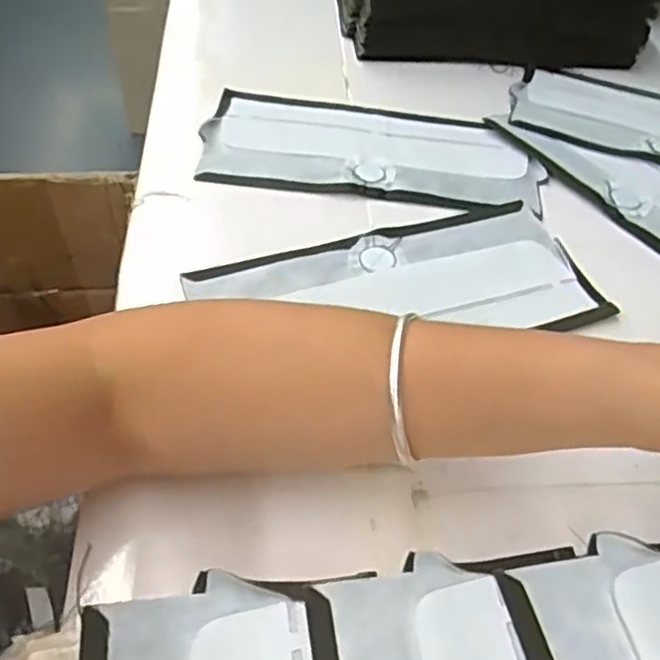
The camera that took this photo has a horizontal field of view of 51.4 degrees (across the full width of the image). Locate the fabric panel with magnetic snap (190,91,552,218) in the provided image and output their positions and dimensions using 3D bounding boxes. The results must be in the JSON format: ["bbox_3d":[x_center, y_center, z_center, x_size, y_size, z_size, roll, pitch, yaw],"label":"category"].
[{"bbox_3d":[0.030,-0.126,0.482,0.230,0.008,0.102,6,50,2],"label":"fabric panel with magnetic snap"}]

